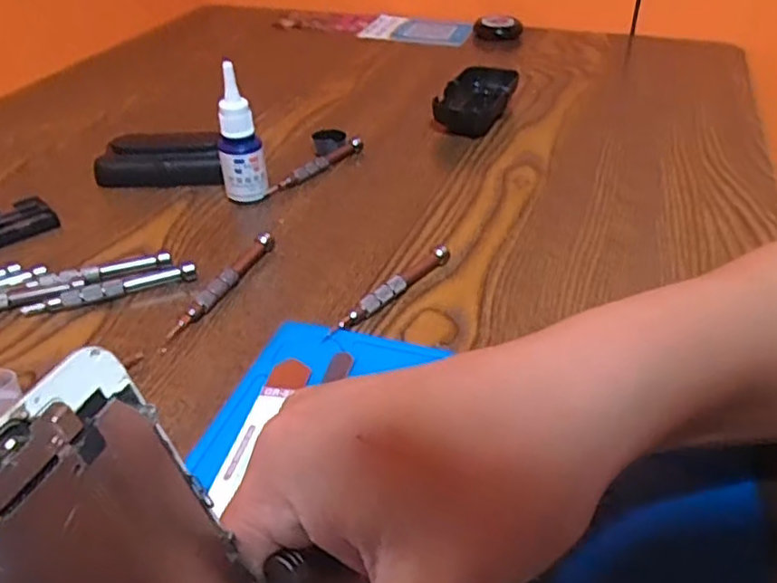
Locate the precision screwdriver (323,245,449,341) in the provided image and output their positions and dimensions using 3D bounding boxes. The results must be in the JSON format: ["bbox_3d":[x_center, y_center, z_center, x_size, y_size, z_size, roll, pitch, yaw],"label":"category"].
[{"bbox_3d":[0.001,-0.001,0.380,0.011,0.011,0.097,26,44,32],"label":"precision screwdriver"}]

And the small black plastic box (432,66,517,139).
[{"bbox_3d":[0.075,-0.166,0.582,0.058,0.027,0.099,10,38,16],"label":"small black plastic box"}]

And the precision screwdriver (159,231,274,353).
[{"bbox_3d":[-0.098,-0.004,0.387,0.011,0.012,0.107,12,38,18],"label":"precision screwdriver"}]

